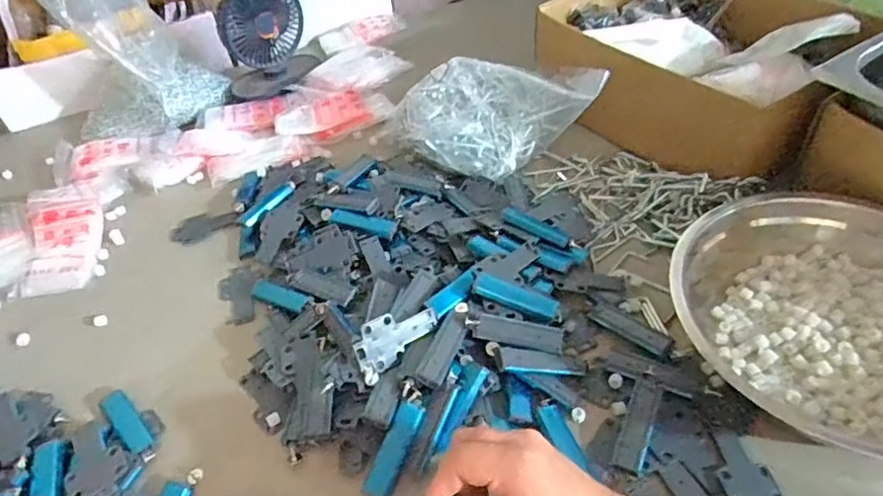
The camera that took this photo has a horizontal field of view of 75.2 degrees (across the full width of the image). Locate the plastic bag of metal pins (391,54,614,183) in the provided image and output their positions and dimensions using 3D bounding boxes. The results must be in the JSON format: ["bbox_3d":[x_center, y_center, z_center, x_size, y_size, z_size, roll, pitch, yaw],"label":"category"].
[{"bbox_3d":[0.062,-0.166,0.681,0.242,0.083,0.159,9,48,16],"label":"plastic bag of metal pins"}]

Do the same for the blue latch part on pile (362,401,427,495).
[{"bbox_3d":[-0.037,0.156,0.443,0.020,0.004,0.074,19,73,23],"label":"blue latch part on pile"}]

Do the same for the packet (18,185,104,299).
[{"bbox_3d":[-0.439,-0.016,0.666,0.077,0.031,0.162,-17,47,-9],"label":"packet"}]

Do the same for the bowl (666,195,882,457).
[{"bbox_3d":[0.315,0.061,0.455,0.230,0.072,0.247,-4,46,4],"label":"bowl"}]

